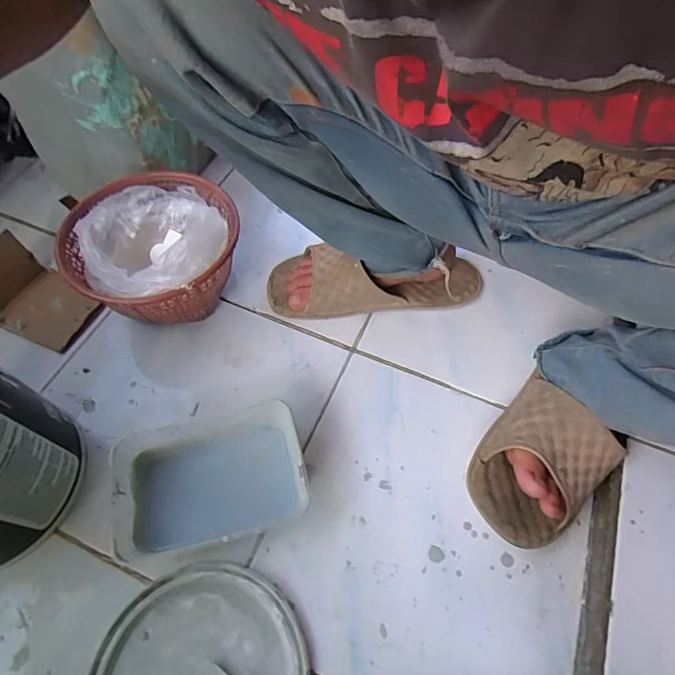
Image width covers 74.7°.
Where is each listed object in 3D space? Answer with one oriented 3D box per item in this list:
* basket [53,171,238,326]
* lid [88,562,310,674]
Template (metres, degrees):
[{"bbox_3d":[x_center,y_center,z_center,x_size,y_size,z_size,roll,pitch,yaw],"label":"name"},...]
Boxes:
[{"bbox_3d":[-0.205,-0.097,0.512,0.179,0.123,0.172,0,58,-1],"label":"basket"},{"bbox_3d":[-0.113,0.283,0.359,0.171,0.012,0.170,0,60,0],"label":"lid"}]

